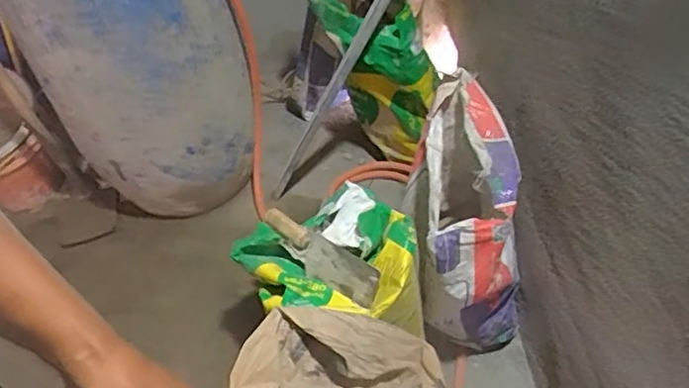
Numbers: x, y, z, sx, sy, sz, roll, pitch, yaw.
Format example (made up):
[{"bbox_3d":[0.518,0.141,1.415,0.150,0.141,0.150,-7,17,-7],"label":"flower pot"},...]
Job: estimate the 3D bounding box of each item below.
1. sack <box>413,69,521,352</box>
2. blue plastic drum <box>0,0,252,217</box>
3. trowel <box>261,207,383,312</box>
[{"bbox_3d":[0.230,0.062,1.174,0.200,0.456,0.347,-2,47,6],"label":"sack"},{"bbox_3d":[-0.499,-0.422,1.414,0.435,0.844,0.506,-16,47,-8],"label":"blue plastic drum"},{"bbox_3d":[-0.056,0.112,1.110,0.286,0.089,0.050,26,13,30],"label":"trowel"}]

